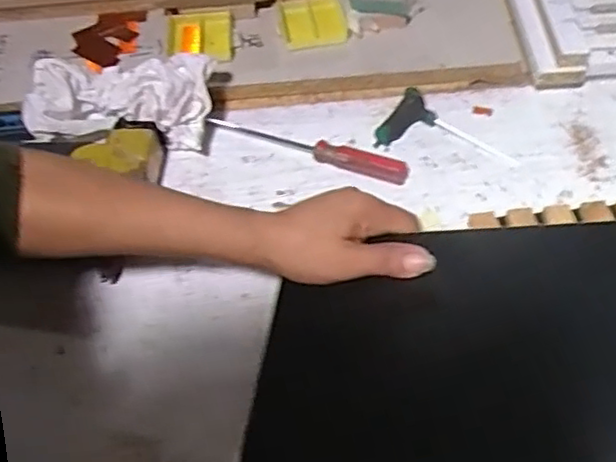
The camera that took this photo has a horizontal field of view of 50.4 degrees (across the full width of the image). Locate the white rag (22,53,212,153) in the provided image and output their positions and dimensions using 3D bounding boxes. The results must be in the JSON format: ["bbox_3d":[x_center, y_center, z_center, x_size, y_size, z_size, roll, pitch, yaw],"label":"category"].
[{"bbox_3d":[-0.175,-0.116,0.608,0.171,0.067,0.073,1,58,4],"label":"white rag"}]

